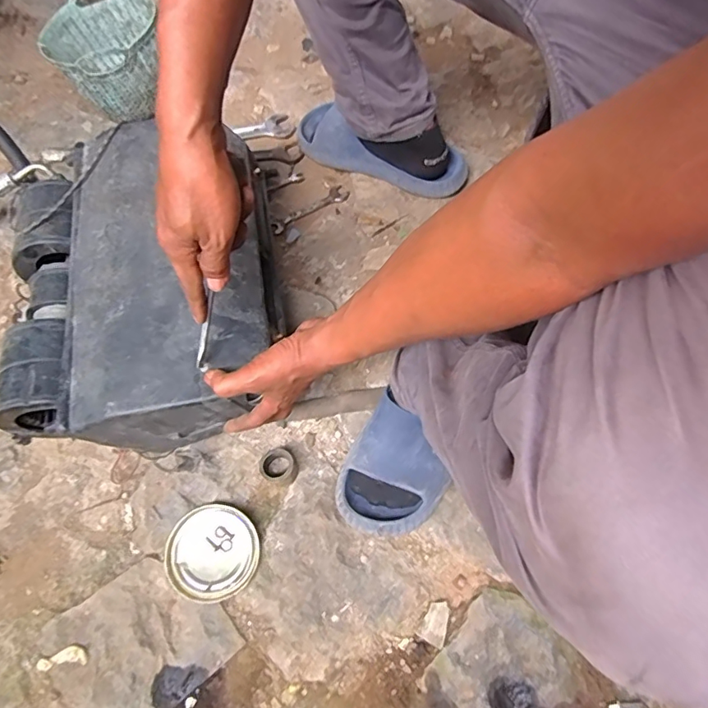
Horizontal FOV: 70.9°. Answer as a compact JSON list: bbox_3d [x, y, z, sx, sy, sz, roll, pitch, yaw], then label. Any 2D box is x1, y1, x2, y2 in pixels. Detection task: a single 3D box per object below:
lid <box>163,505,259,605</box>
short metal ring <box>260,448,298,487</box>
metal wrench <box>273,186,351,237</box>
[{"bbox_3d":[-0.165,0.229,0.577,0.100,0.010,0.103,-37,72,-14],"label":"lid"},{"bbox_3d":[-0.094,0.139,0.616,0.045,0.033,0.045,0,67,0],"label":"short metal ring"},{"bbox_3d":[-0.070,-0.229,0.794,0.140,0.009,0.029,-35,71,-14],"label":"metal wrench"}]

